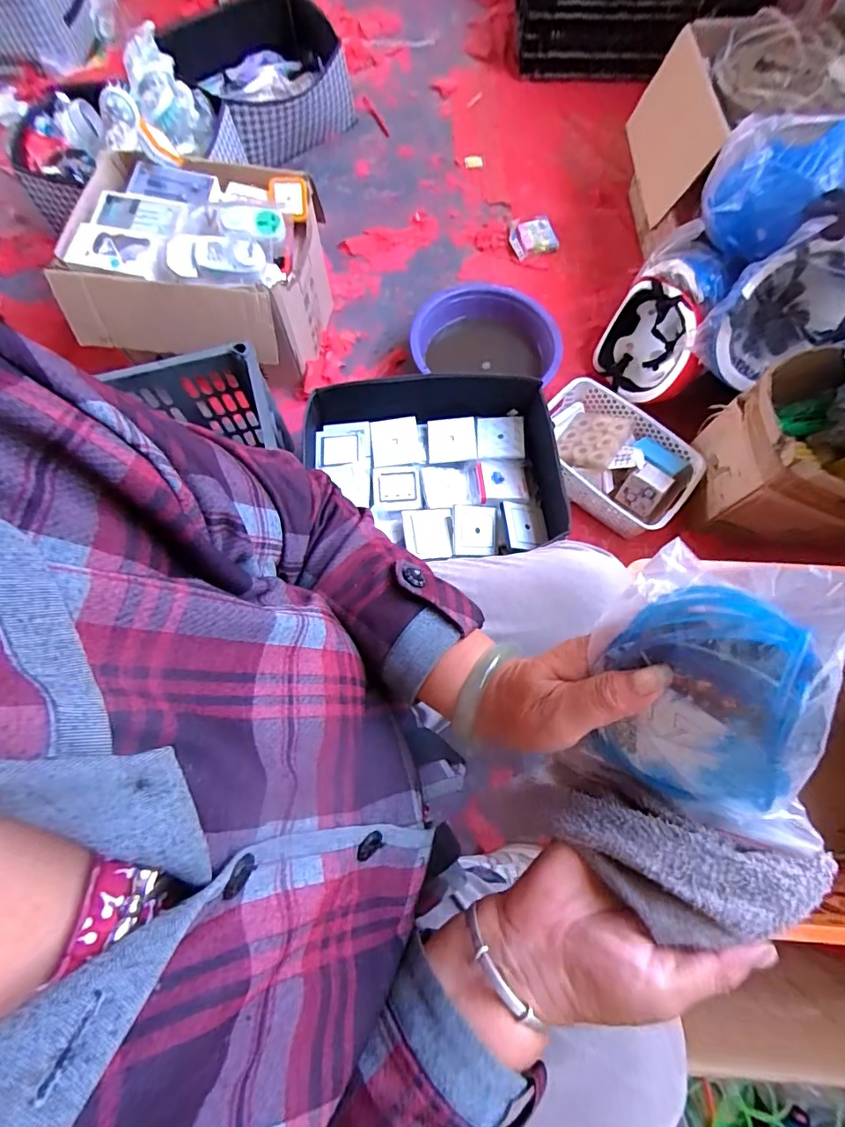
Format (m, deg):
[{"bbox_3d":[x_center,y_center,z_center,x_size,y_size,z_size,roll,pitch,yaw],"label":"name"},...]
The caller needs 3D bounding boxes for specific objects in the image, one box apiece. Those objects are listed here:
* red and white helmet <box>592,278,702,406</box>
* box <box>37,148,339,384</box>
[{"bbox_3d":[0.442,-0.427,0.975,0.147,0.191,0.203,8,70,3],"label":"red and white helmet"},{"bbox_3d":[-0.437,-0.565,0.967,0.445,0.255,0.346,11,71,4],"label":"box"}]

